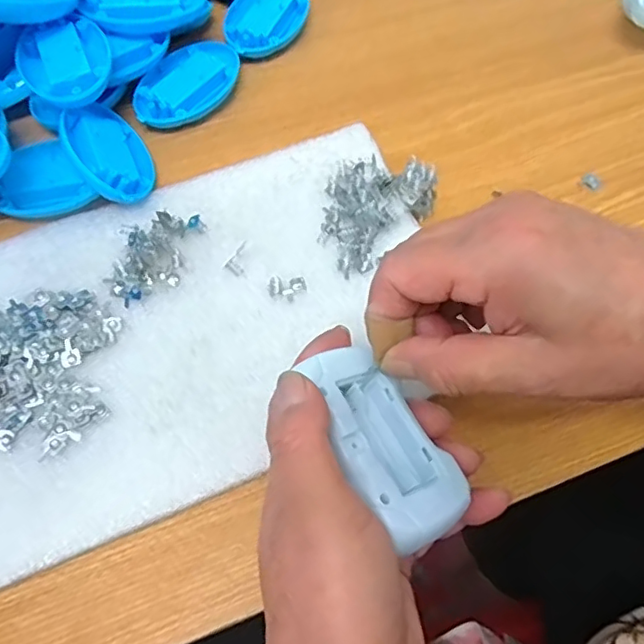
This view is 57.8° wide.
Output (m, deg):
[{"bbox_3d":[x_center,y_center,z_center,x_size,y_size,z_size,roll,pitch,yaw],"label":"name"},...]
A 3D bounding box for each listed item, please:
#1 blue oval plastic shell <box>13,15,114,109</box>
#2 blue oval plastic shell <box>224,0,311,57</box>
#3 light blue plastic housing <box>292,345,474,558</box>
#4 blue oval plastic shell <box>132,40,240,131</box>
[{"bbox_3d":[-0.157,-0.159,0.357,0.054,0.014,0.069,-18,64,-14],"label":"blue oval plastic shell"},{"bbox_3d":[-0.042,-0.226,0.434,0.054,0.017,0.082,13,63,7],"label":"blue oval plastic shell"},{"bbox_3d":[0.022,0.051,0.241,0.042,0.021,0.080,-15,60,-38],"label":"light blue plastic housing"},{"bbox_3d":[-0.090,-0.160,0.402,0.051,0.020,0.081,31,66,15],"label":"blue oval plastic shell"}]

